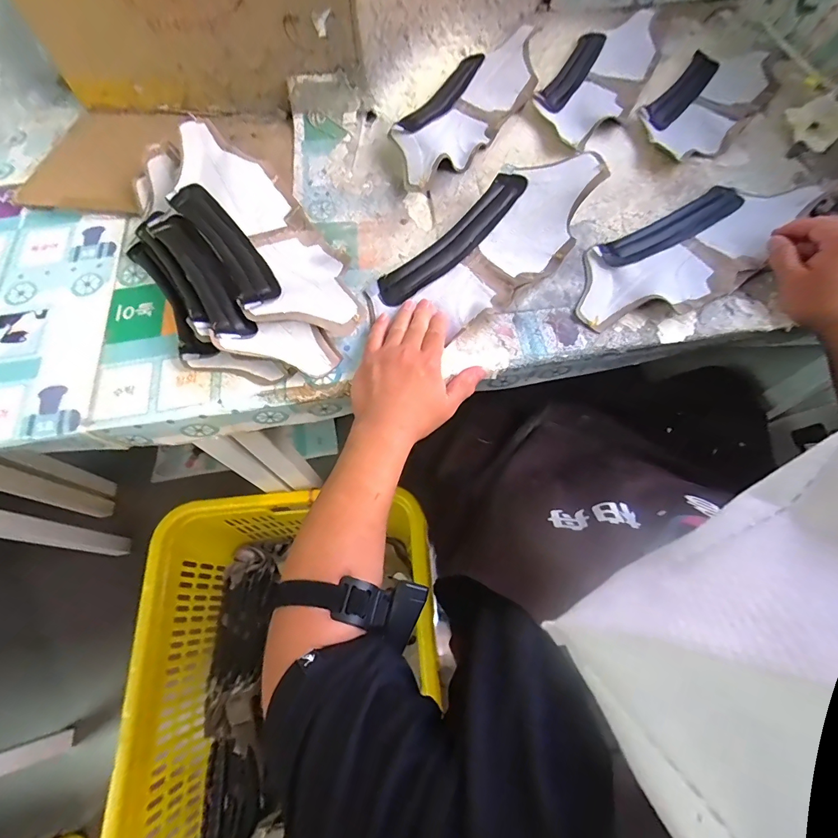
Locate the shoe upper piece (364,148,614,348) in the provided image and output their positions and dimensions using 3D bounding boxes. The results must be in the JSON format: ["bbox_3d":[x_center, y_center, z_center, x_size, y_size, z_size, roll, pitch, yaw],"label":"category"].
[{"bbox_3d":[0.090,-0.209,0.518,0.306,0.059,0.138,-35,69,0],"label":"shoe upper piece"}]

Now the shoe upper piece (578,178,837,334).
[{"bbox_3d":[0.345,-0.213,0.513,0.355,0.021,0.132,-29,68,-7],"label":"shoe upper piece"}]

